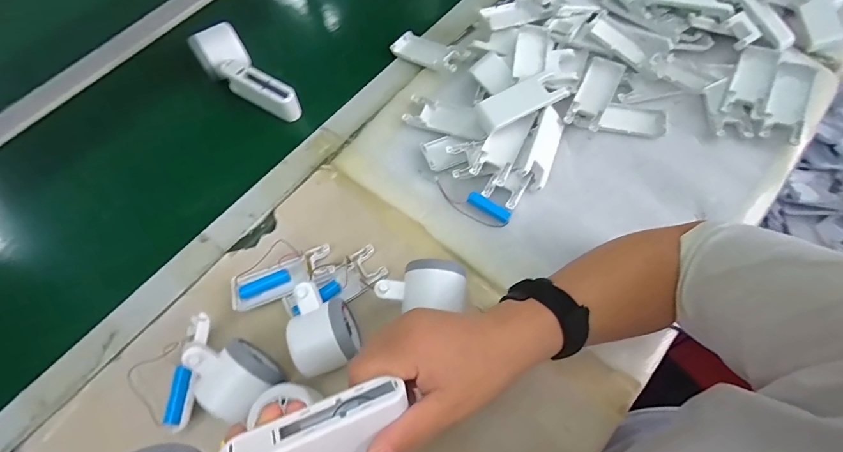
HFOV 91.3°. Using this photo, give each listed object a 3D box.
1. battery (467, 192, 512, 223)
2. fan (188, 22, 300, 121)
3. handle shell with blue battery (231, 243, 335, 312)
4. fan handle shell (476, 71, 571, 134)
[{"bbox_3d":[0.074,-0.021,0.453,0.050,0.014,0.014,34,72,16],"label":"battery"},{"bbox_3d":[-0.216,-0.181,0.512,0.057,0.067,0.139,-41,71,-15],"label":"fan"},{"bbox_3d":[-0.144,0.052,0.430,0.104,0.013,0.037,-24,67,-8],"label":"handle shell with blue battery"},{"bbox_3d":[0.113,-0.140,0.465,0.098,0.021,0.038,-21,67,-7],"label":"fan handle shell"}]

